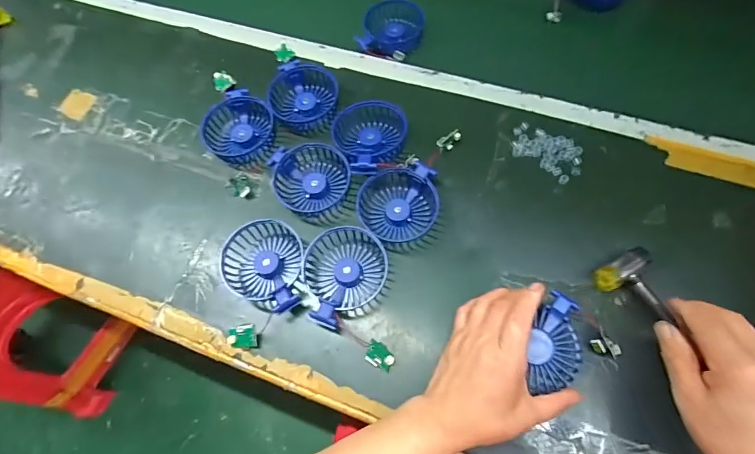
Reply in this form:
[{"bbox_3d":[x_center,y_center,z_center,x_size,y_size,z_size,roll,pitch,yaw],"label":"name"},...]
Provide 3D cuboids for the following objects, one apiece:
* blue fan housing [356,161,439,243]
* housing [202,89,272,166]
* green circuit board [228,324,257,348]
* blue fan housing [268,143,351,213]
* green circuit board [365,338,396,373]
[{"bbox_3d":[0.023,-0.025,0.452,0.087,0.035,0.081,-1,66,3],"label":"blue fan housing"},{"bbox_3d":[-0.173,-0.122,0.505,0.086,0.034,0.090,33,72,16],"label":"housing"},{"bbox_3d":[-0.142,0.115,0.417,0.031,0.009,0.023,-9,66,-1],"label":"green circuit board"},{"bbox_3d":[-0.081,-0.060,0.475,0.087,0.031,0.075,-7,66,0],"label":"blue fan housing"},{"bbox_3d":[0.003,0.131,0.403,0.027,0.018,0.024,19,69,9],"label":"green circuit board"}]

